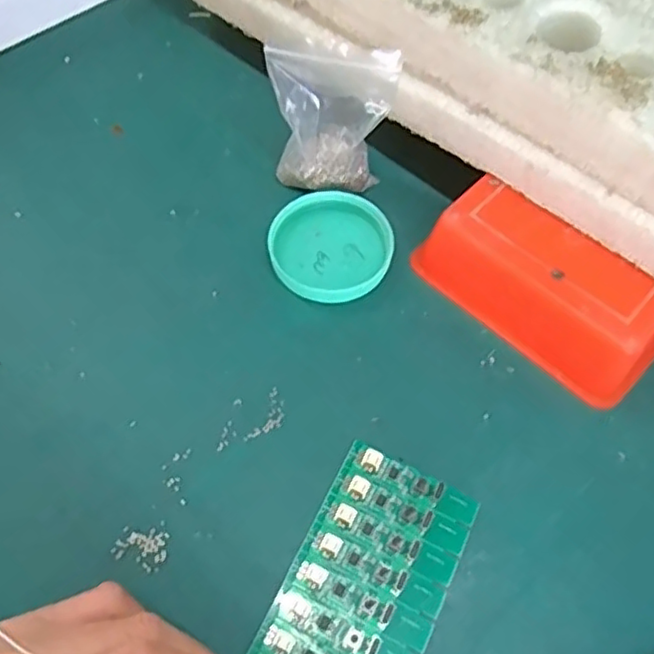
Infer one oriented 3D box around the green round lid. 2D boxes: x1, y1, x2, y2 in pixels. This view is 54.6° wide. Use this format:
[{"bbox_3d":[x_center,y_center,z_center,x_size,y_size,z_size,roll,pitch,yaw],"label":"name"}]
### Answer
[{"bbox_3d":[0.002,-0.045,0.352,0.065,0.015,0.063,0,61,0],"label":"green round lid"}]

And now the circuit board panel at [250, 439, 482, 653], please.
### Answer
[{"bbox_3d":[0.011,0.120,0.261,0.062,0.007,0.137,22,62,12],"label":"circuit board panel"}]

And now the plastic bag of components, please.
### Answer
[{"bbox_3d":[0.003,-0.113,0.347,0.066,0.082,0.029,4,34,6],"label":"plastic bag of components"}]

